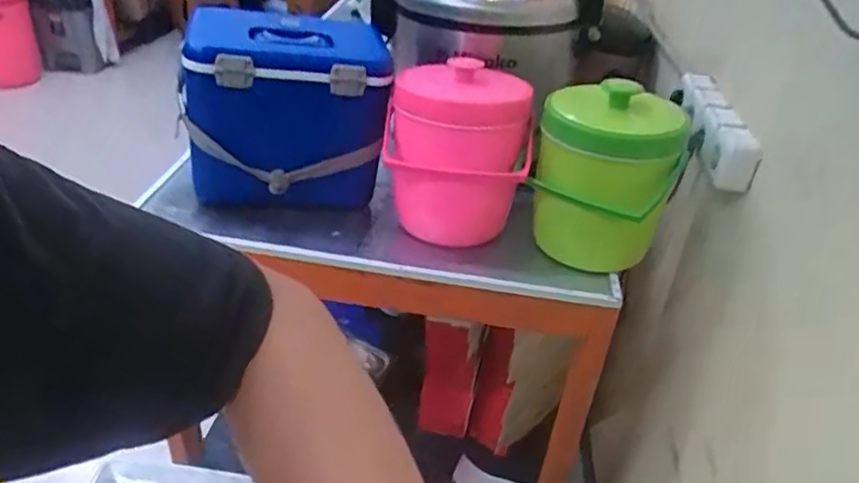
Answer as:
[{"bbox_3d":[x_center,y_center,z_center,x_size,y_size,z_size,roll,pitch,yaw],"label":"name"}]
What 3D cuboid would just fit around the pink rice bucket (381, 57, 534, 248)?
[{"bbox_3d":[0.039,-0.135,1.063,0.222,0.253,0.183,5,34,0],"label":"pink rice bucket"}]

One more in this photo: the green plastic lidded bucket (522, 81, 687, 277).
[{"bbox_3d":[0.266,-0.100,1.011,0.202,0.257,0.182,13,34,12],"label":"green plastic lidded bucket"}]

